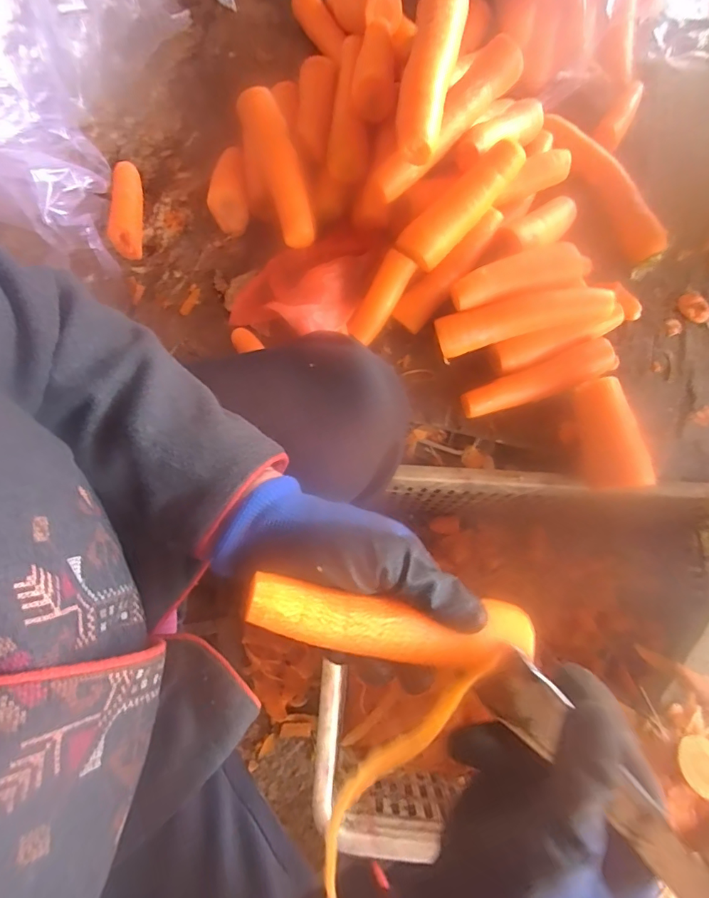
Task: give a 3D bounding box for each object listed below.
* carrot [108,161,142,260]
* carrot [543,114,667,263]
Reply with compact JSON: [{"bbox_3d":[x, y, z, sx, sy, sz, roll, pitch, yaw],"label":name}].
[{"bbox_3d":[-0.268,-0.288,0.544,0.030,0.033,0.116,-1,76,1],"label":"carrot"},{"bbox_3d":[0.289,-0.303,0.529,0.042,0.037,0.206,-23,76,-4],"label":"carrot"}]

